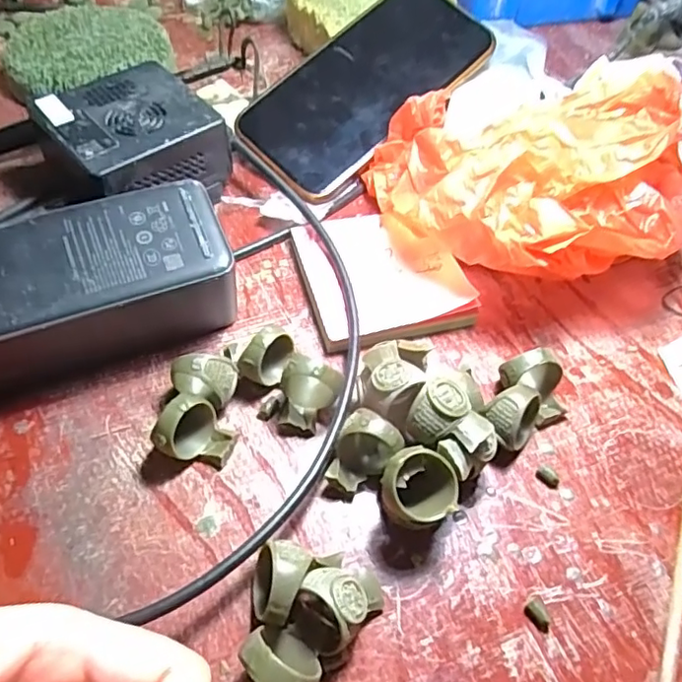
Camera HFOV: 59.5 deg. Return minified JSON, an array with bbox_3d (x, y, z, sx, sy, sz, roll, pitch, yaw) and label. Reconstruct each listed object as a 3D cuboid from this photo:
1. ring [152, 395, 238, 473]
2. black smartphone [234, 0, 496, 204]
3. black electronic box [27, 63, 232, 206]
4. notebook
[{"bbox_3d":[-0.057,0.038,0.238,0.022,0.030,0.027,37,59,22],"label":"ring"},{"bbox_3d":[0.015,-0.159,0.365,0.080,0.010,0.164,41,76,14],"label":"black smartphone"},{"bbox_3d":[-0.110,-0.100,0.324,0.079,0.050,0.083,-34,62,-25],"label":"black electronic box"},{"bbox_3d":[0.019,-0.034,0.304,0.074,0.016,0.084,-13,55,-13],"label":"notebook"}]

